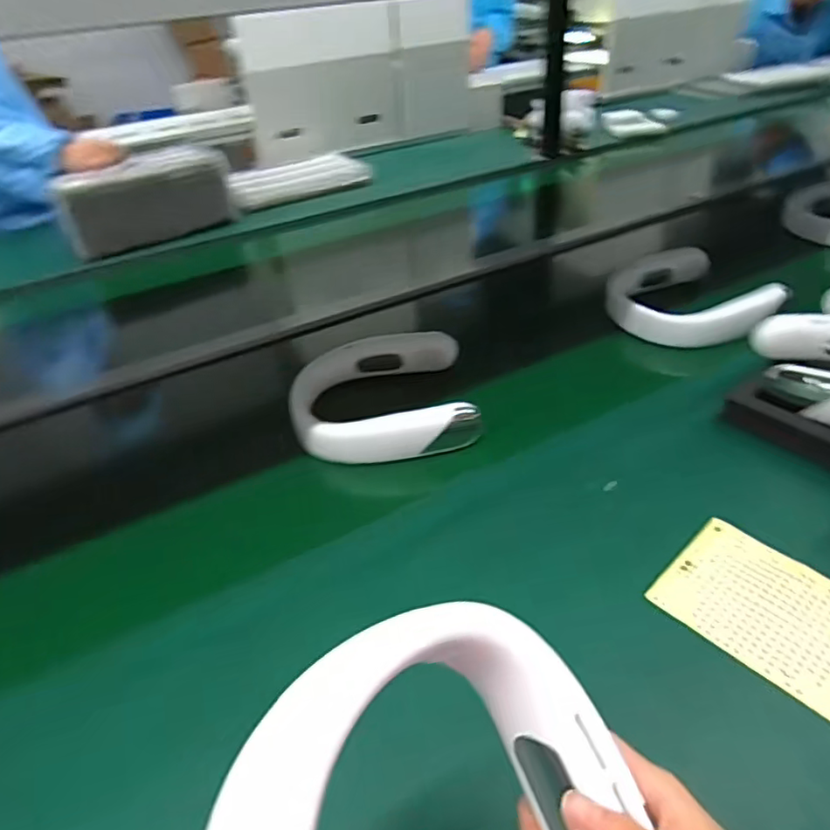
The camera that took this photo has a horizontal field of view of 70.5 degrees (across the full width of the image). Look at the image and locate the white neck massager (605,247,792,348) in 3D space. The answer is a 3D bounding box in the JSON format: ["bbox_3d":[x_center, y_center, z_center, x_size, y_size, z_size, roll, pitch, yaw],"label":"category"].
[{"bbox_3d":[0.368,-0.154,0.772,0.196,0.051,0.193,22,45,30],"label":"white neck massager"}]

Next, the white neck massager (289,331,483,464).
[{"bbox_3d":[-0.038,-0.026,0.656,0.194,0.034,0.179,-8,38,-3],"label":"white neck massager"}]

